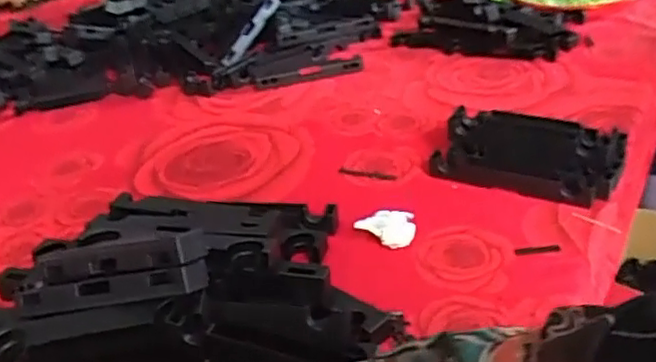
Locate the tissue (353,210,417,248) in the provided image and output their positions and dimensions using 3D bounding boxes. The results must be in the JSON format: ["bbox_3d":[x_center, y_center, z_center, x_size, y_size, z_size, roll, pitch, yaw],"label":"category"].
[{"bbox_3d":[0.066,0.051,0.735,0.056,0.031,0.042,5,30,23],"label":"tissue"}]

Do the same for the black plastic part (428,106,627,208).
[{"bbox_3d":[0.241,-0.036,0.806,0.207,0.057,0.109,12,34,33],"label":"black plastic part"}]

